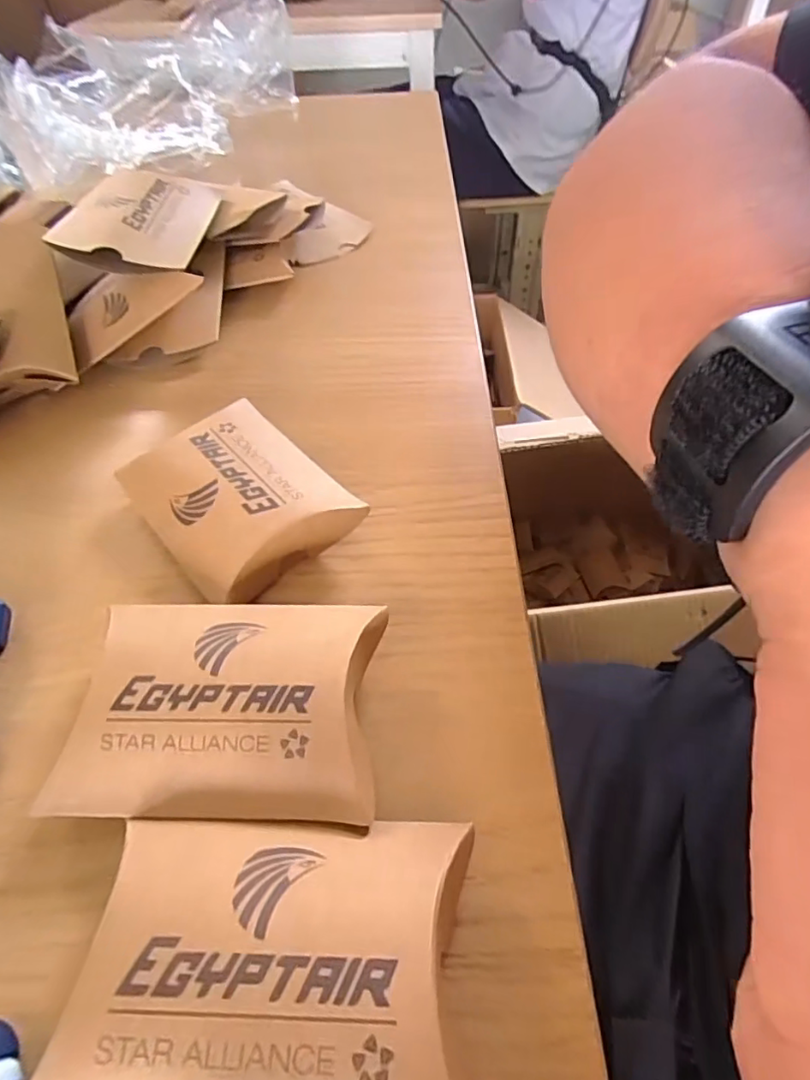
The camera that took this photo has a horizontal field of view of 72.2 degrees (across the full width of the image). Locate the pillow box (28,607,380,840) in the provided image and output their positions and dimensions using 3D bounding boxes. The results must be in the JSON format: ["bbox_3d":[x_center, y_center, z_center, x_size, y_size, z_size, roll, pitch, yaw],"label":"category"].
[{"bbox_3d":[-0.044,0.041,0.141,0.074,0.020,0.054,2,50,4],"label":"pillow box"}]

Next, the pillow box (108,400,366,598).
[{"bbox_3d":[-0.055,-0.013,0.187,0.053,0.020,0.070,-35,57,-24],"label":"pillow box"}]

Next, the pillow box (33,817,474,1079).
[{"bbox_3d":[-0.025,0.081,0.104,0.072,0.022,0.052,0,50,3],"label":"pillow box"}]

